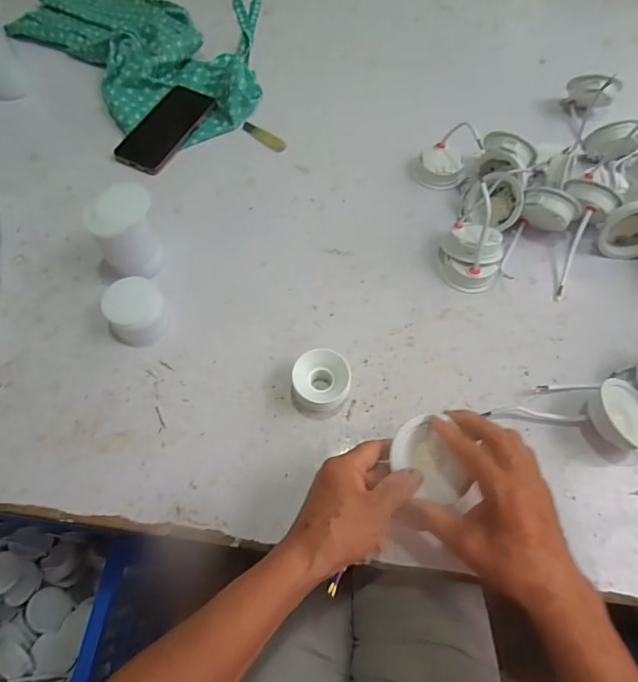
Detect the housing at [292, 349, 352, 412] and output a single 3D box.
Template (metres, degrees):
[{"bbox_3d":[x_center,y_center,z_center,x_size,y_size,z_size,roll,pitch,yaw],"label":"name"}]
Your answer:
[{"bbox_3d":[0.003,0.043,0.451,0.057,0.038,0.057,1,64,0],"label":"housing"}]

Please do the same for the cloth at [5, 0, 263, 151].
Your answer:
[{"bbox_3d":[-0.303,-0.486,0.711,0.401,0.046,0.413,-3,64,-2],"label":"cloth"}]

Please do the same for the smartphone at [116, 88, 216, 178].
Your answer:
[{"bbox_3d":[-0.225,-0.313,0.645,0.079,0.012,0.167,26,67,12],"label":"smartphone"}]

